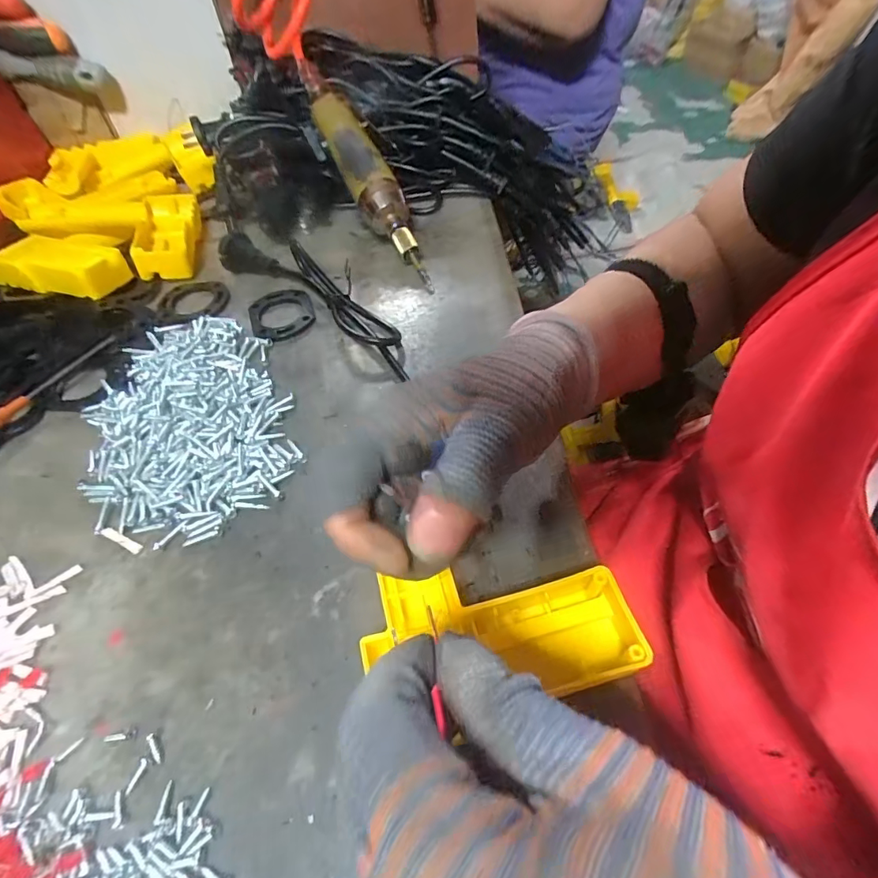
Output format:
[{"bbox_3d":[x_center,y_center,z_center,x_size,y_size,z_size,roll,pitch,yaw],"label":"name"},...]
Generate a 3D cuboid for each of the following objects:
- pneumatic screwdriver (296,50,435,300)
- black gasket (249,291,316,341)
[{"bbox_3d":[-0.066,-0.238,0.420,0.038,0.033,0.257,-24,75,-13],"label":"pneumatic screwdriver"},{"bbox_3d":[-0.126,-0.101,0.384,0.048,0.004,0.060,-18,55,-9],"label":"black gasket"}]

